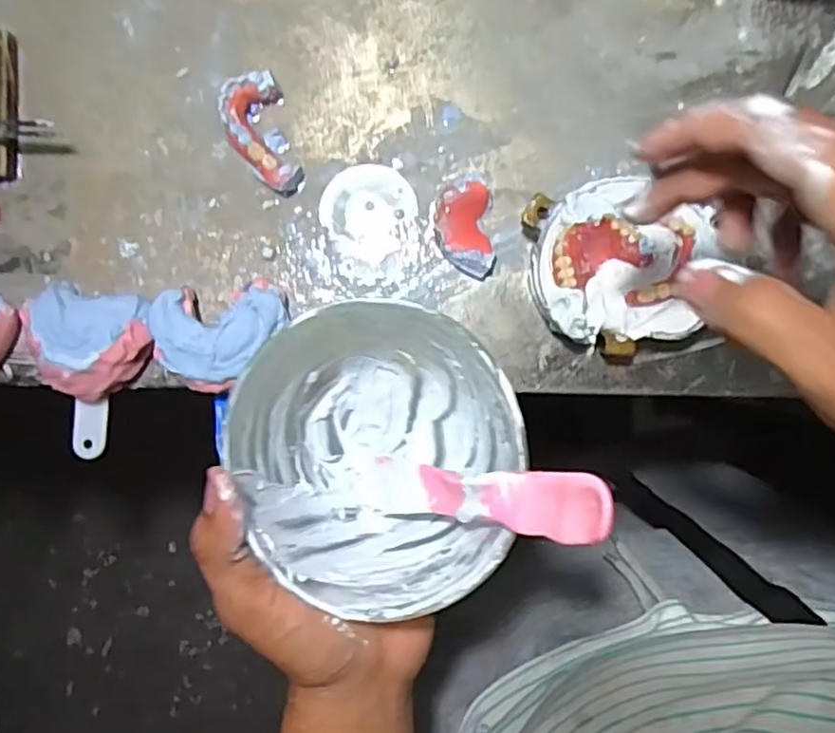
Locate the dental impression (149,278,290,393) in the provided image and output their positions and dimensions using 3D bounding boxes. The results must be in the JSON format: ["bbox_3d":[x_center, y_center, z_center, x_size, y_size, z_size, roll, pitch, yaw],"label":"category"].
[{"bbox_3d":[-0.113,-0.018,0.392,0.074,0.036,0.060,-6,93,0],"label":"dental impression"}]

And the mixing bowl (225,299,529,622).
[{"bbox_3d":[-0.017,0.038,0.317,0.118,0.083,0.129,-5,93,0],"label":"mixing bowl"}]

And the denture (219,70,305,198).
[{"bbox_3d":[-0.093,-0.136,0.395,0.035,0.020,0.069,-14,93,1],"label":"denture"}]

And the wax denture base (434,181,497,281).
[{"bbox_3d":[0.028,-0.080,0.399,0.034,0.018,0.054,-4,93,0],"label":"wax denture base"}]

